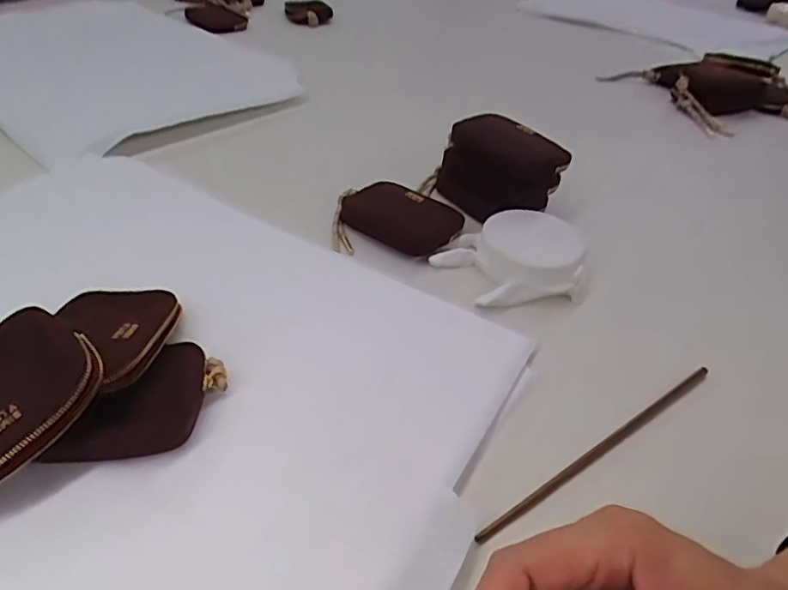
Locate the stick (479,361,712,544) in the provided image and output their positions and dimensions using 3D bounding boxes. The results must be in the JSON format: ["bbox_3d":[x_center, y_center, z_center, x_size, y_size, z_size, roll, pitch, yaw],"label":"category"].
[{"bbox_3d":[0.150,0.101,0.393,0.245,0.006,0.008,-22,47,-29],"label":"stick"}]

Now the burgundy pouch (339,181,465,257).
[{"bbox_3d":[0.007,-0.080,0.595,0.120,0.062,0.030,23,13,4],"label":"burgundy pouch"}]

